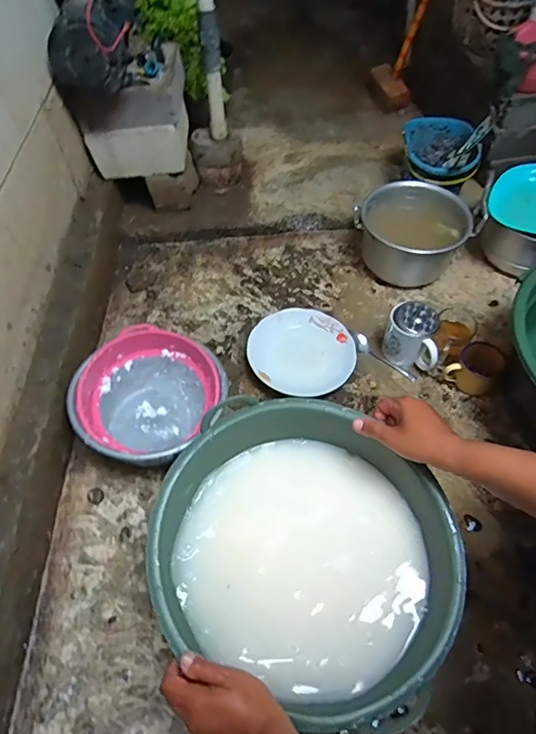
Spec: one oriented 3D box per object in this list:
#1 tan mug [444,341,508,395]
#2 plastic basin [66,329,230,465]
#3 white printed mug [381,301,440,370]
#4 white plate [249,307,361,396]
[{"bbox_3d":[0.367,0.002,0.845,0.084,0.069,0.074,25,58,19],"label":"tan mug"},{"bbox_3d":[-0.190,0.060,0.769,0.207,0.115,0.224,-1,54,1],"label":"plastic basin"},{"bbox_3d":[0.267,-0.056,0.870,0.101,0.103,0.074,17,56,14],"label":"white printed mug"},{"bbox_3d":[0.061,-0.027,0.880,0.181,0.042,0.189,-1,54,1],"label":"white plate"}]

